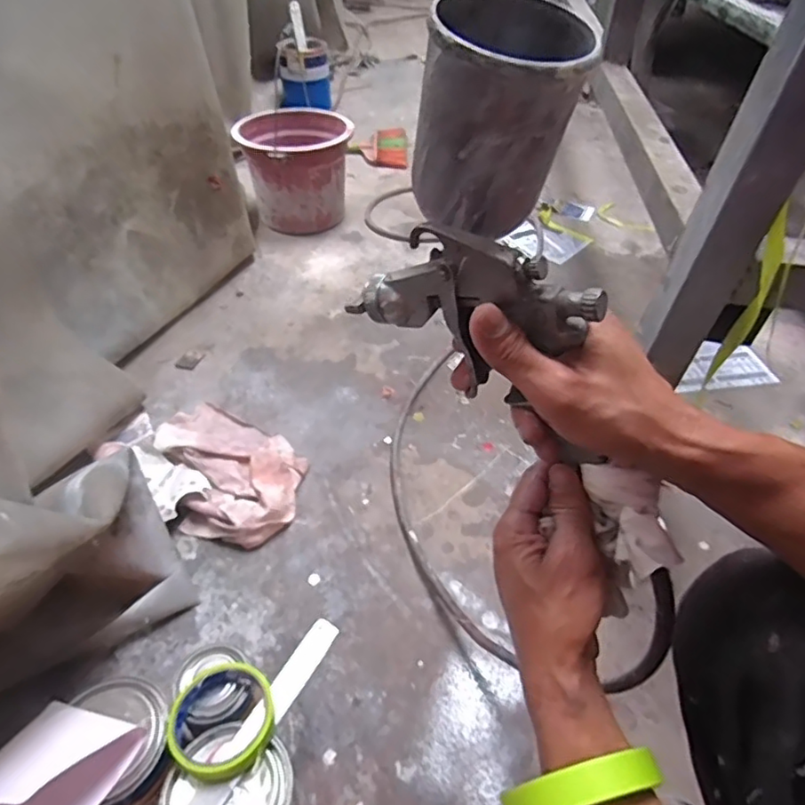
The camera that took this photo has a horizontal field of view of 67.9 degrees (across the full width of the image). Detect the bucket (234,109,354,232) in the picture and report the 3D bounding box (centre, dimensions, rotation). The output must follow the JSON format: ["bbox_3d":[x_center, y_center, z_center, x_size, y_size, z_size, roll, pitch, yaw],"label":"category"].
[{"bbox_3d":[-0.257,-0.571,1.491,0.254,0.243,0.254,0,43,0],"label":"bucket"}]

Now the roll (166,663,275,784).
[{"bbox_3d":[-0.159,0.280,0.527,0.092,0.024,0.093,0,43,0],"label":"roll"}]

